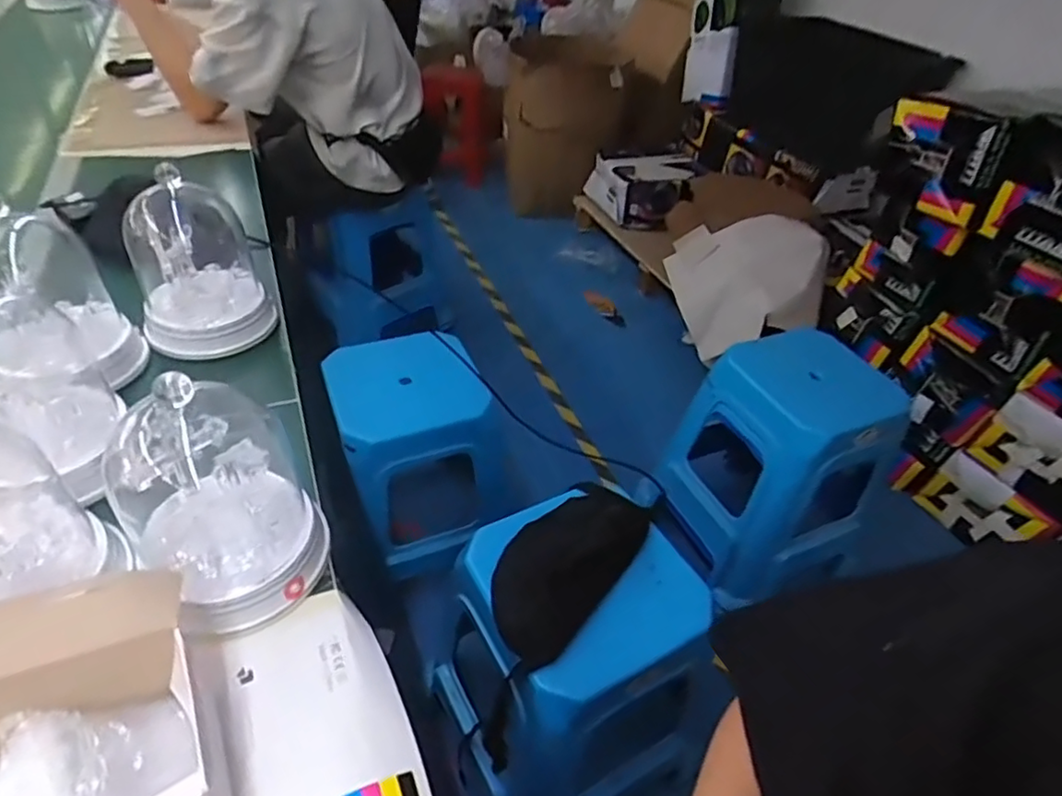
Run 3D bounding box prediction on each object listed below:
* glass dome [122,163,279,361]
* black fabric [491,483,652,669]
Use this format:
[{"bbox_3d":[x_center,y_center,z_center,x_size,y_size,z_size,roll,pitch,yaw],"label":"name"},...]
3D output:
[{"bbox_3d":[-0.414,-0.176,0.747,0.146,0.207,0.157,-16,46,-24],"label":"glass dome"},{"bbox_3d":[0.051,0.235,0.878,0.142,0.043,0.293,31,46,25],"label":"black fabric"}]

